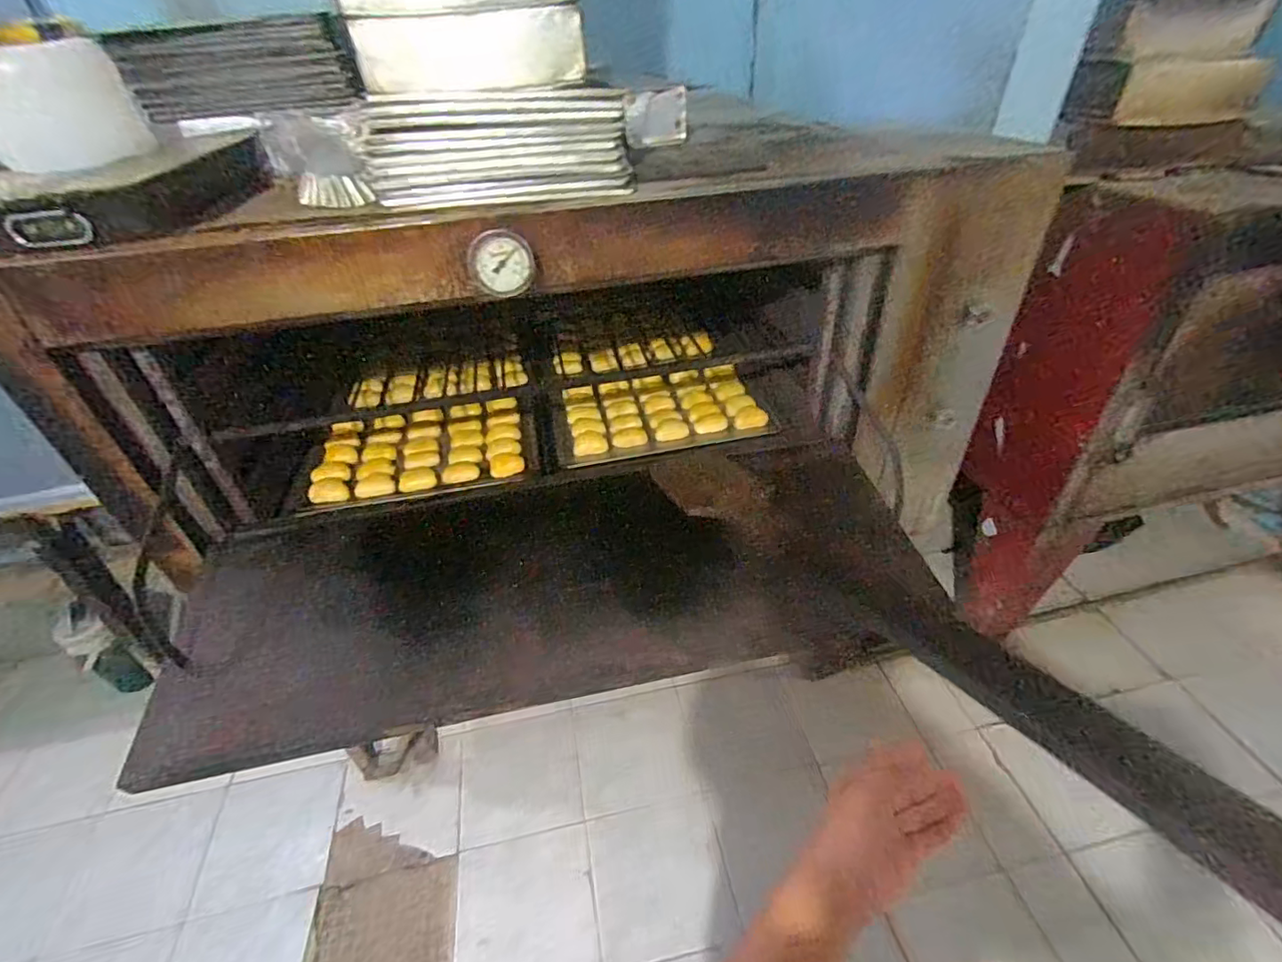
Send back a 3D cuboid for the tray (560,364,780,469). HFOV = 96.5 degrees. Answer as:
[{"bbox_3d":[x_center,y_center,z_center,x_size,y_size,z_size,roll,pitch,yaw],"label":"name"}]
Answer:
[{"bbox_3d":[0.030,-0.162,1.236,0.429,0.047,0.271,-9,39,-7],"label":"tray"}]

